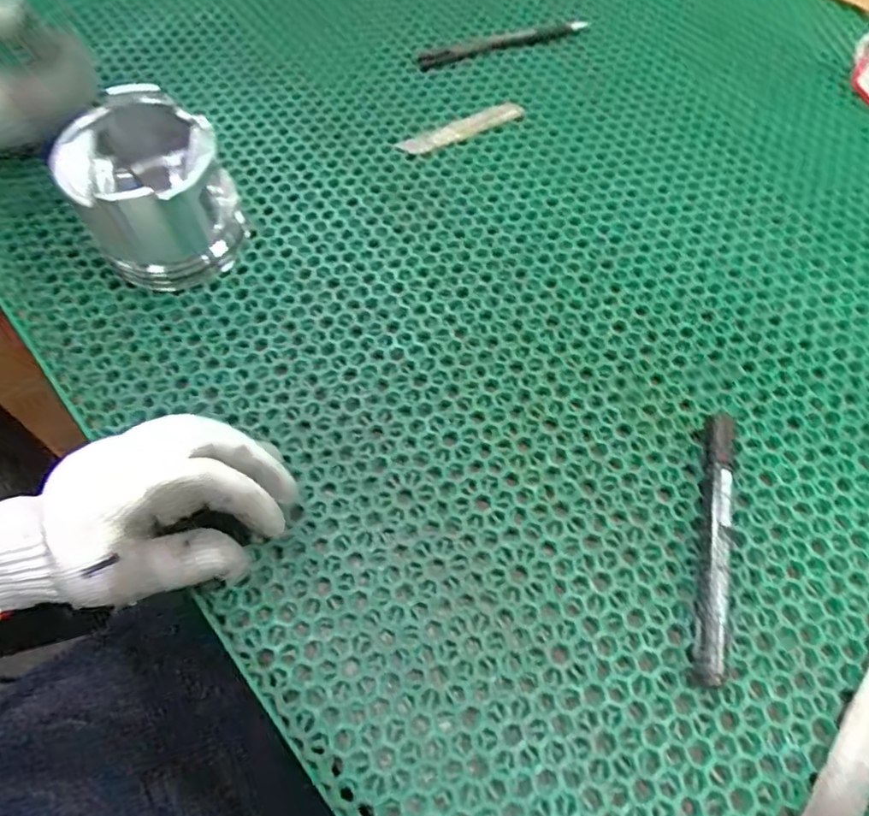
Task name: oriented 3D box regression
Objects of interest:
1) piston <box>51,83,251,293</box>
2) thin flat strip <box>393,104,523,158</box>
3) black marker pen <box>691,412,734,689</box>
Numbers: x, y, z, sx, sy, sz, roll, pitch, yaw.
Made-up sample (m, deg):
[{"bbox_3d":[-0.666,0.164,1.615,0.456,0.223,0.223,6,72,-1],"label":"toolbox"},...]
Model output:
[{"bbox_3d":[-0.177,-0.138,0.394,0.087,0.079,0.096,-25,67,-13],"label":"piston"},{"bbox_3d":[0.021,-0.218,0.484,0.105,0.005,0.023,-25,67,-13],"label":"thin flat strip"},{"bbox_3d":[0.149,0.067,0.323,0.019,0.018,0.147,14,64,5],"label":"black marker pen"}]

